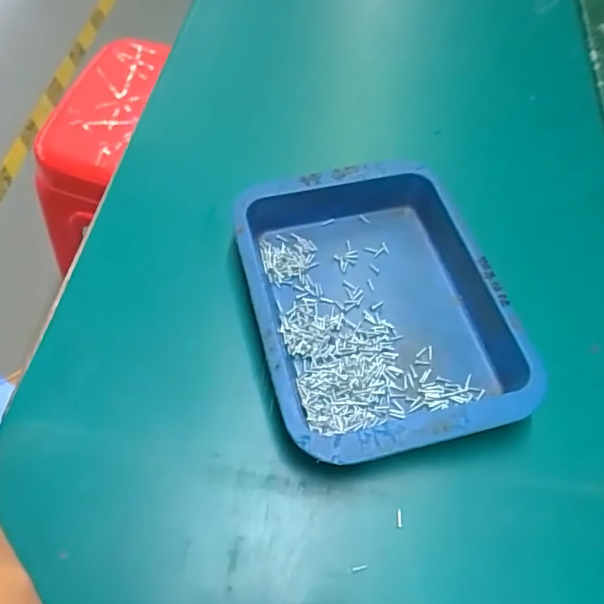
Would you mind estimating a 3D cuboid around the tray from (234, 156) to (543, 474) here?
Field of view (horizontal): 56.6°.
[{"bbox_3d":[0.037,-0.001,0.282,0.120,0.028,0.155,-11,60,-10],"label":"tray"}]

